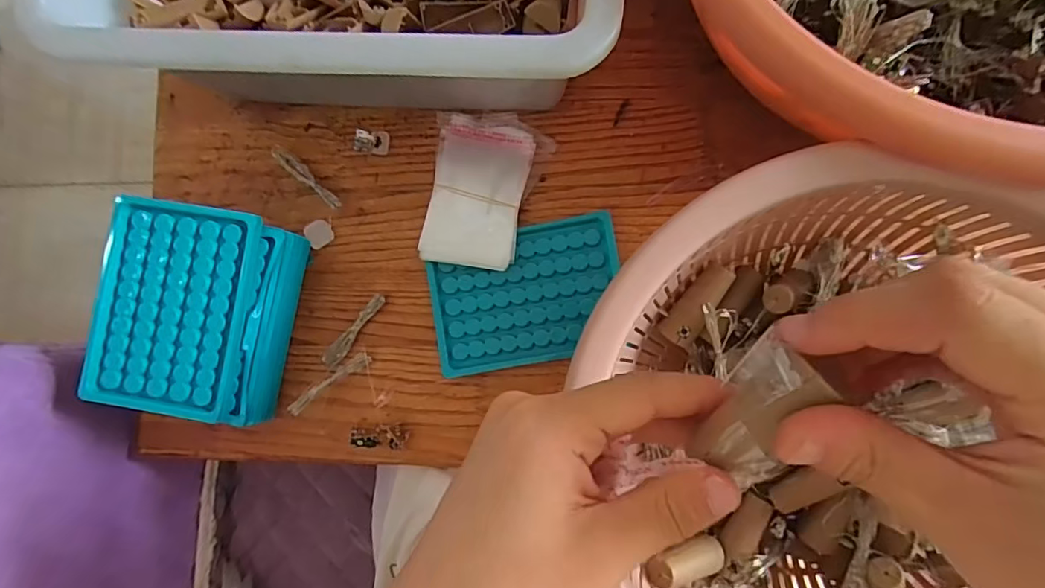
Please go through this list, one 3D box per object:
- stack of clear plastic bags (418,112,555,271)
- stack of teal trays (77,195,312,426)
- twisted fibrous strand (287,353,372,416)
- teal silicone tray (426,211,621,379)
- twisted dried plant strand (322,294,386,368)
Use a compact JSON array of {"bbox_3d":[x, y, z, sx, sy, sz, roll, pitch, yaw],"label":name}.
[{"bbox_3d":[-0.028,-0.075,0.369,0.075,0.016,0.112,9,86,6],"label":"stack of clear plastic bags"},{"bbox_3d":[-0.218,0.012,0.362,0.107,0.061,0.132,10,86,6],"label":"stack of teal trays"},{"bbox_3d":[-0.132,0.060,0.360,0.061,0.010,0.009,-38,82,-28],"label":"twisted fibrous strand"},{"bbox_3d":[0.003,0.002,0.366,0.131,0.008,0.095,-10,85,4],"label":"teal silicone tray"},{"bbox_3d":[-0.121,0.026,0.376,0.013,0.011,0.063,37,89,7],"label":"twisted dried plant strand"}]

